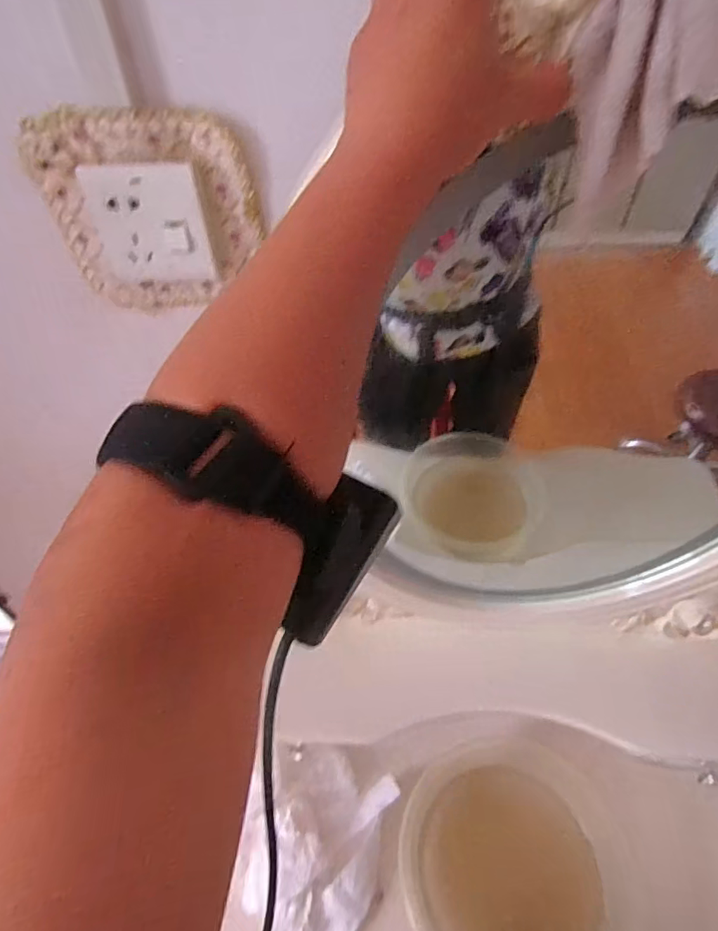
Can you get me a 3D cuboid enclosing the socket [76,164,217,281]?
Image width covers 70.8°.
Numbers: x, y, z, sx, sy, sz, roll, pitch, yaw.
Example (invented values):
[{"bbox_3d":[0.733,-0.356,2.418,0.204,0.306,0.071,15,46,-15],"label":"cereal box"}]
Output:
[{"bbox_3d":[-0.161,-0.182,0.386,0.091,0.080,0.010,3,46,6],"label":"socket"}]

